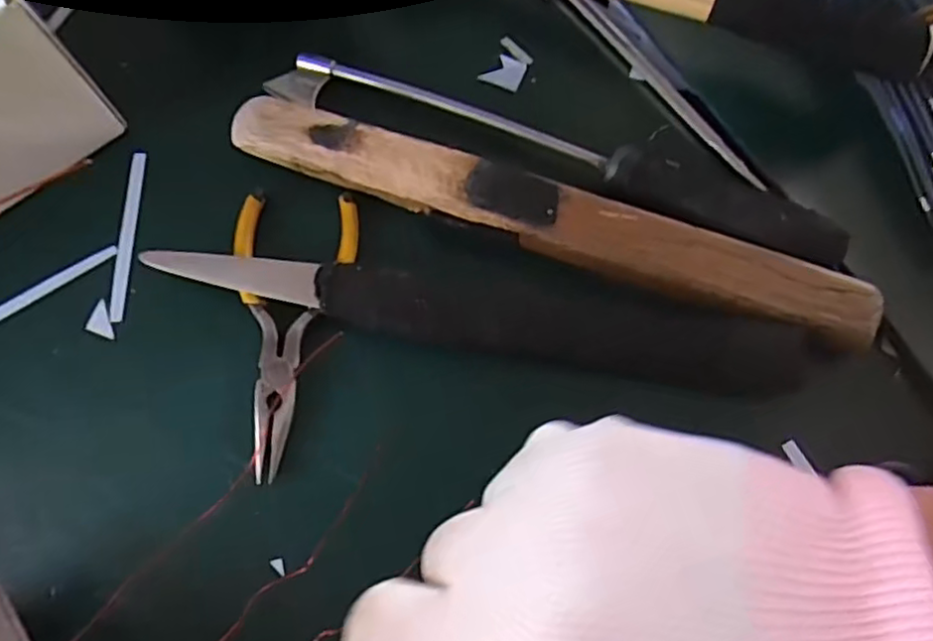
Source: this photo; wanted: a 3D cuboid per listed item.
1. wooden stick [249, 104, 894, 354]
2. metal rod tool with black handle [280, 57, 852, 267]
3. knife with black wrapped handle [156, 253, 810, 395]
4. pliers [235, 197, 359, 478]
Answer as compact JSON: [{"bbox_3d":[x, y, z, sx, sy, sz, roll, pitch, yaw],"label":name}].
[{"bbox_3d":[0.032,-0.047,0.279,0.273,0.011,0.032,19,74,5],"label":"wooden stick"},{"bbox_3d":[0.037,-0.078,0.295,0.258,0.021,0.031,21,74,6],"label":"metal rod tool with black handle"},{"bbox_3d":[0.005,0.000,0.273,0.261,0.020,0.031,9,73,2],"label":"knife with black wrapped handle"},{"bbox_3d":[-0.076,0.003,0.278,0.051,0.005,0.122,3,73,1],"label":"pliers"}]

